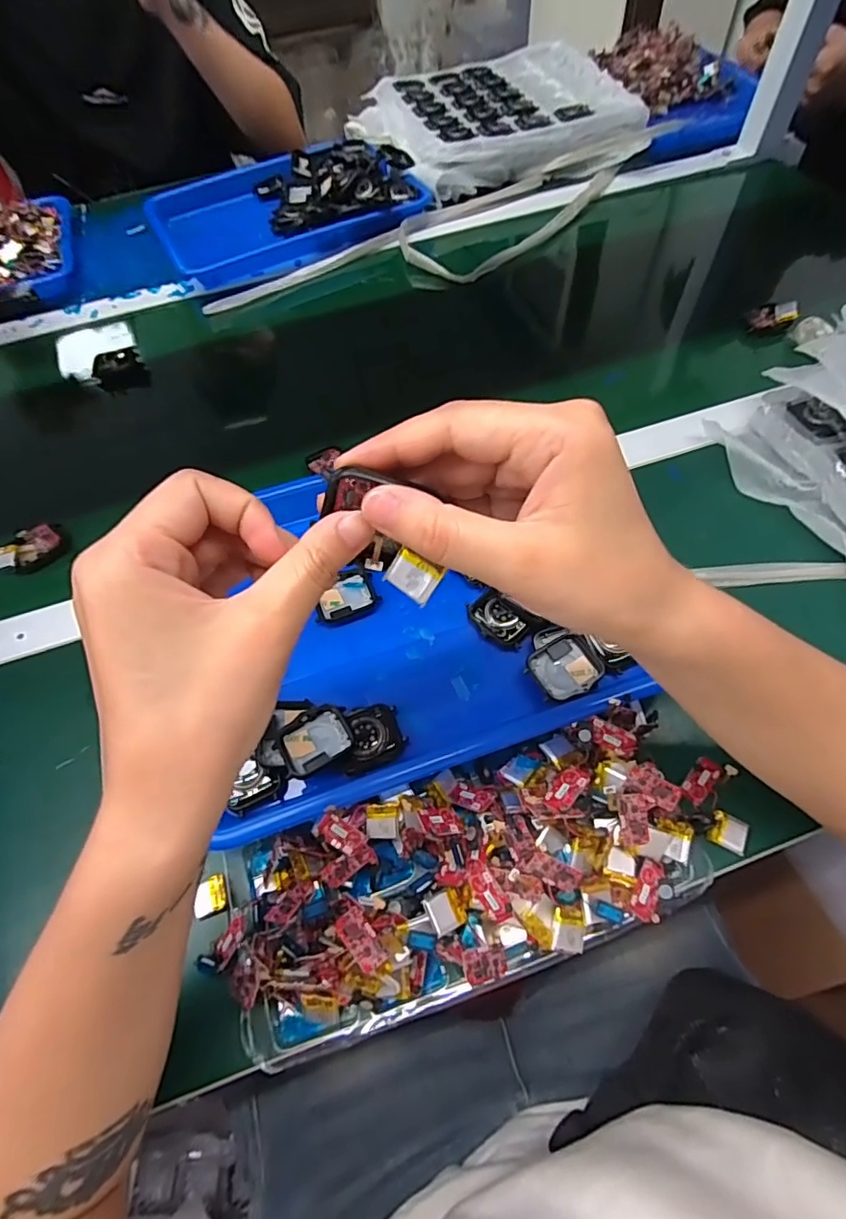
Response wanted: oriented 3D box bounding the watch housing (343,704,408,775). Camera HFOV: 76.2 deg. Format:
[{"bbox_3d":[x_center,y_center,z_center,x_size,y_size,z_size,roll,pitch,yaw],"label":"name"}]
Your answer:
[{"bbox_3d":[-0.032,0.078,0.334,0.034,0.008,0.036,-10,72,-21],"label":"watch housing"}]

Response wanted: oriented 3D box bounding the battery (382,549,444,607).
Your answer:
[{"bbox_3d":[-0.004,-0.012,0.196,0.018,0.004,0.015,36,111,8],"label":"battery"}]

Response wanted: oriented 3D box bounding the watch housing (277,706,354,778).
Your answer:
[{"bbox_3d":[-0.065,0.081,0.331,0.040,0.014,0.034,-30,62,-14],"label":"watch housing"}]

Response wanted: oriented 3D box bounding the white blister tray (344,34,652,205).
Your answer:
[{"bbox_3d":[0.088,-0.675,0.742,0.340,0.051,0.288,-15,59,-5],"label":"white blister tray"}]

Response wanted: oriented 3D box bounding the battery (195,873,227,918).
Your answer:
[{"bbox_3d":[-0.122,0.164,0.311,0.017,0.007,0.019,-17,59,-6],"label":"battery"}]

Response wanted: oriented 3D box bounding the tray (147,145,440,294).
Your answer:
[{"bbox_3d":[-0.177,-0.525,0.696,0.332,0.050,0.245,-20,60,-8],"label":"tray"}]

